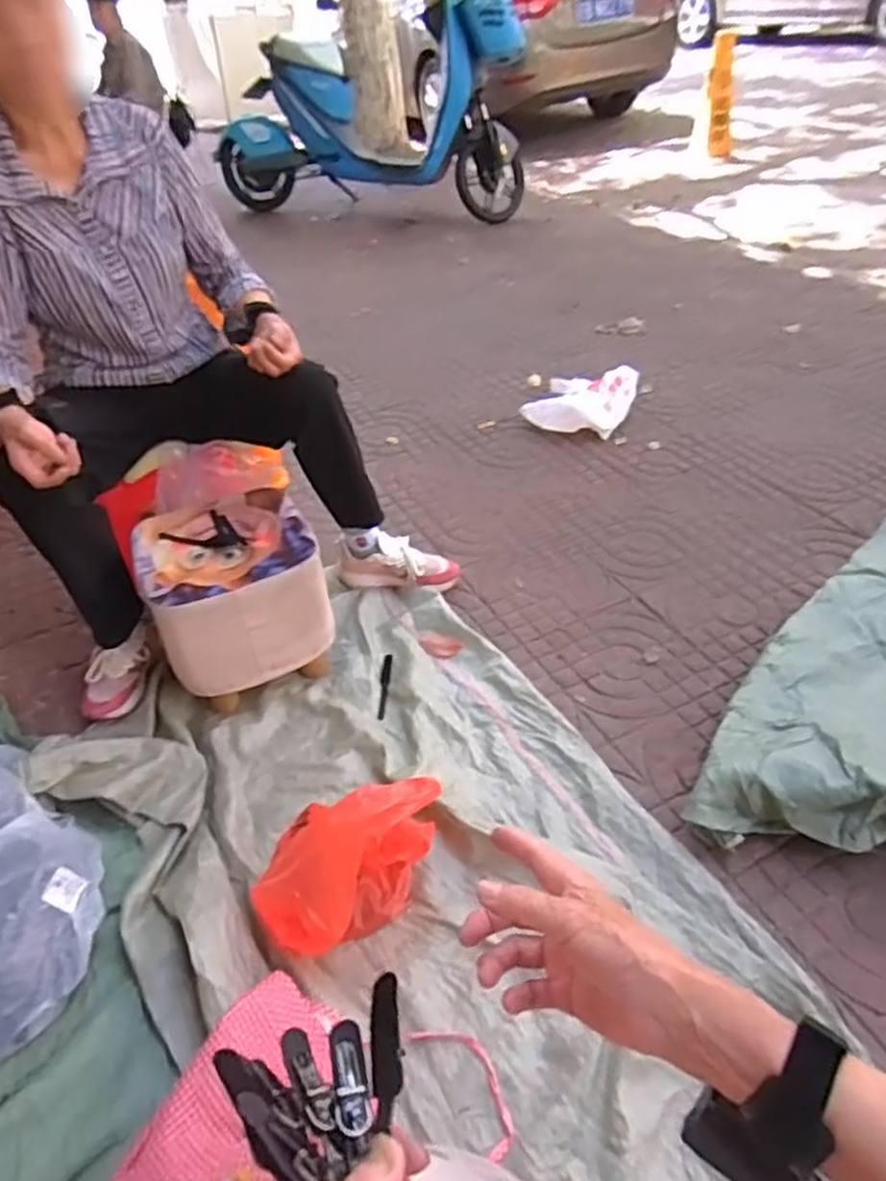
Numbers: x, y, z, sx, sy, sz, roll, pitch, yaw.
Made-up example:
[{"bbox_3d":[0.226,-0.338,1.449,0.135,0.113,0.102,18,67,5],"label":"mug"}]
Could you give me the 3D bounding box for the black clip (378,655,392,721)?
[{"bbox_3d":[-0.096,0.158,1.208,0.015,0.017,0.128,0,42,5],"label":"black clip"}]

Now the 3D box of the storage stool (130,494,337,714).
[{"bbox_3d":[-0.328,0.020,1.188,0.248,0.244,0.253,-21,43,-16],"label":"storage stool"}]

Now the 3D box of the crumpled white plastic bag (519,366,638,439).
[{"bbox_3d":[0.341,-0.479,1.829,0.245,0.100,0.215,16,45,21],"label":"crumpled white plastic bag"}]

